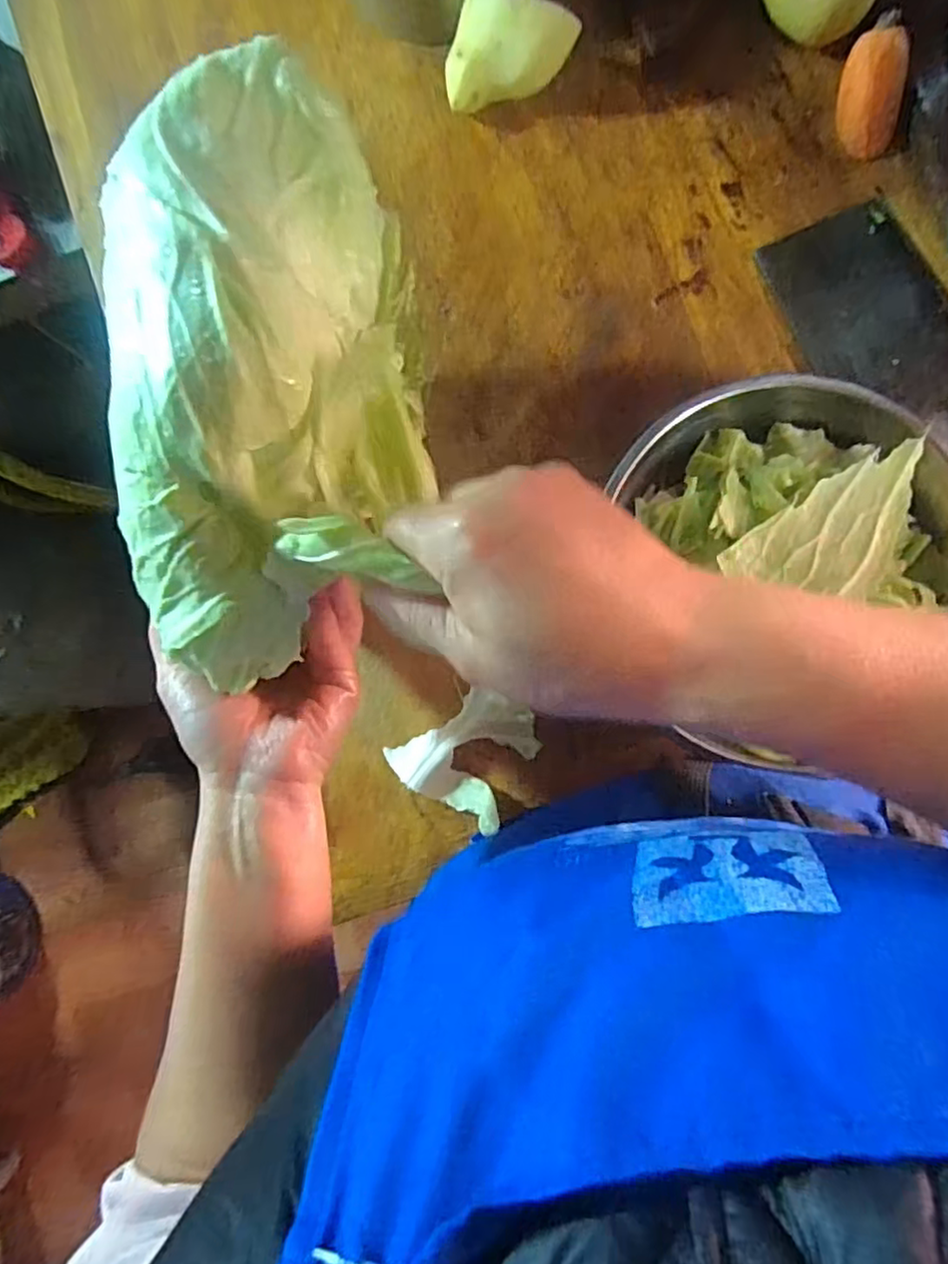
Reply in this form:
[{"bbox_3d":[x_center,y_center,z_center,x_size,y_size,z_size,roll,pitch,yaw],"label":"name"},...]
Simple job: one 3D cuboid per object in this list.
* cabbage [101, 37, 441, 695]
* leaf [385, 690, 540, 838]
[{"bbox_3d":[-0.082,-0.100,0.256,0.109,0.102,0.223,-5,86,2],"label":"cabbage"},{"bbox_3d":[-0.005,0.080,0.444,0.085,0.030,0.082,31,88,4],"label":"leaf"}]

